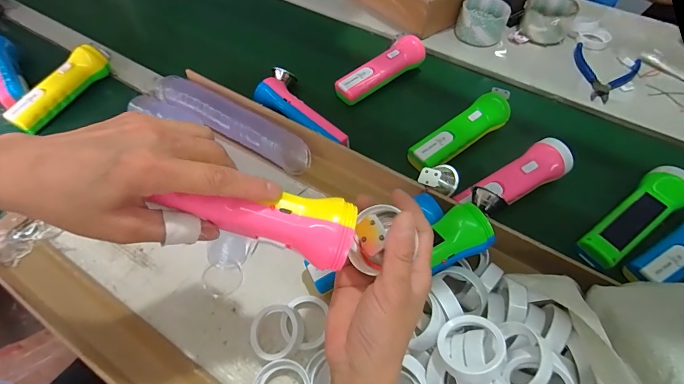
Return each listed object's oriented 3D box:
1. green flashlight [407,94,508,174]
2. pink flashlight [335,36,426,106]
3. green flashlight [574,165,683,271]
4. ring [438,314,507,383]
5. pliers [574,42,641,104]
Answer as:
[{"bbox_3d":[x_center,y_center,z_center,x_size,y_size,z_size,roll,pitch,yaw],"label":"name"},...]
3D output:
[{"bbox_3d":[0.169,-0.084,0.514,0.170,0.036,0.045,-33,62,-20],"label":"green flashlight"},{"bbox_3d":[0.065,-0.196,0.591,0.169,0.043,0.046,-35,62,-21],"label":"pink flashlight"},{"bbox_3d":[0.349,0.030,0.436,0.179,0.039,0.047,-30,61,-18],"label":"green flashlight"},{"bbox_3d":[0.109,0.130,0.306,0.051,0.018,0.052,-25,32,2],"label":"ring"},{"bbox_3d":[0.433,-0.196,0.610,0.099,0.009,0.139,25,60,17],"label":"pliers"}]

